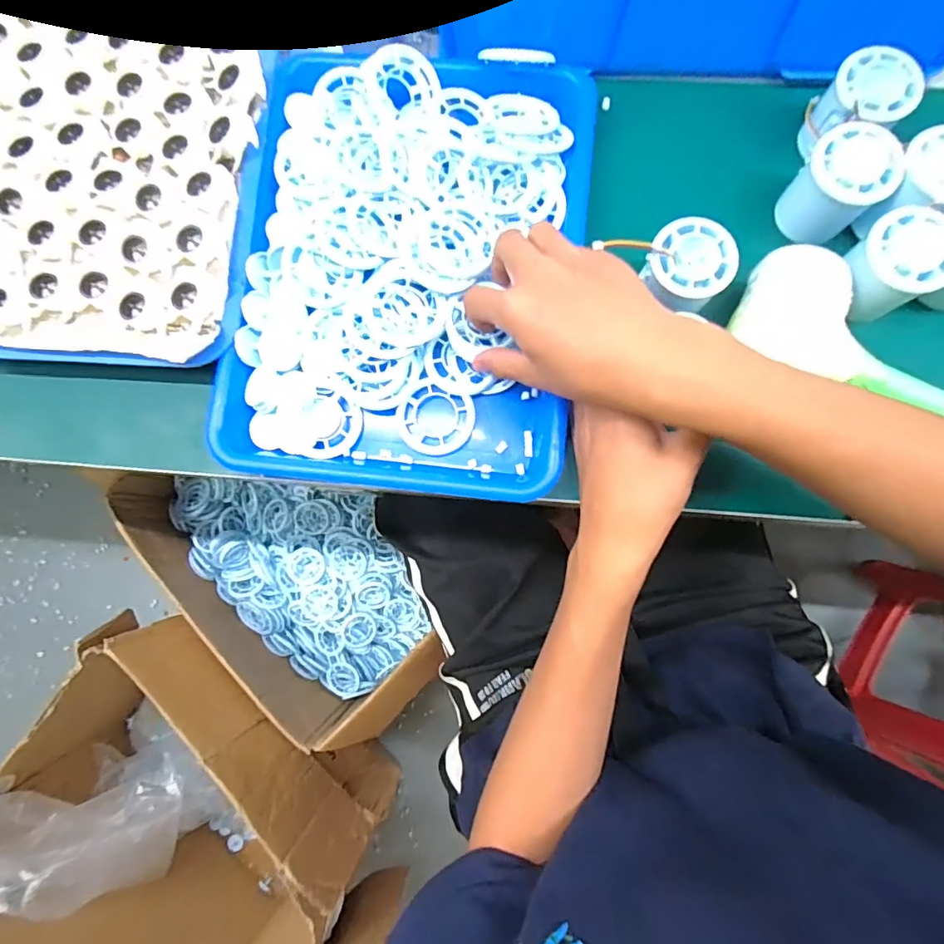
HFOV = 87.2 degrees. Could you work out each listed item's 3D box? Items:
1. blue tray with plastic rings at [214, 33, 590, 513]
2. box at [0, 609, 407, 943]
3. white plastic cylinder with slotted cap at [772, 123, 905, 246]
[{"bbox_3d":[-0.046,-0.155,0.372,0.248,0.048,0.332,7,80,3],"label":"blue tray with plastic rings"},{"bbox_3d":[-0.454,0.583,0.811,0.527,0.423,0.469,44,86,8],"label":"box"},{"bbox_3d":[0.259,-0.202,0.356,0.055,0.057,0.052,0,82,3],"label":"white plastic cylinder with slotted cap"}]

